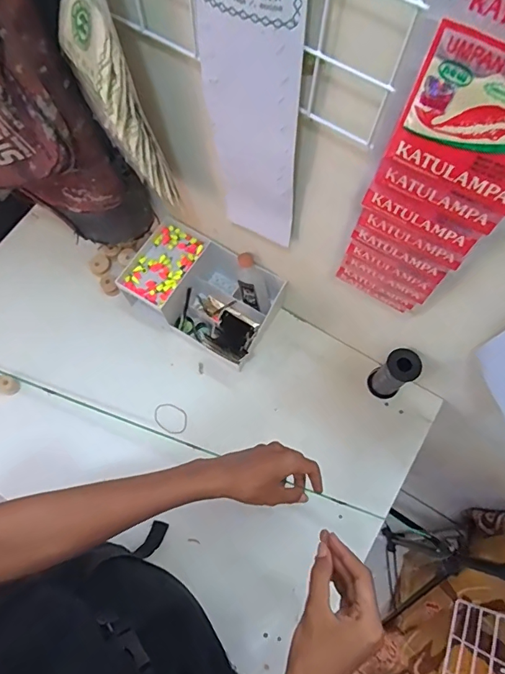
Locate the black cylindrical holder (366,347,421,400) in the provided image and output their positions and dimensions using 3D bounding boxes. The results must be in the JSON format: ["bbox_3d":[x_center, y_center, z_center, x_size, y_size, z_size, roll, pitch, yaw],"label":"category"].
[{"bbox_3d":[0.215,0.059,0.693,0.048,0.114,0.051,-36,75,-12],"label":"black cylindrical holder"}]

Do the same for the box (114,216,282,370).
[{"bbox_3d":[-0.082,-0.071,0.750,0.235,0.098,0.149,32,74,10],"label":"box"}]

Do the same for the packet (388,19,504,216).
[{"bbox_3d":[0.147,-0.133,0.290,0.096,0.093,0.017,30,73,9],"label":"packet"}]

